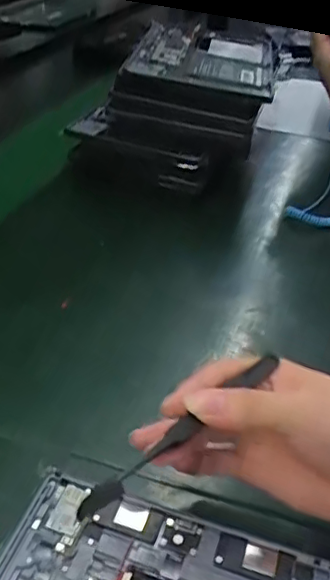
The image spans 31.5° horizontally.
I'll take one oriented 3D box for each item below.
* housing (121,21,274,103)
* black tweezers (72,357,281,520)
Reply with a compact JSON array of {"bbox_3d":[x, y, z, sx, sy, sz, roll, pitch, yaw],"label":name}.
[{"bbox_3d":[0.043,-0.274,0.680,0.161,0.016,0.218,8,37,3],"label":"housing"},{"bbox_3d":[0.013,0.067,0.293,0.136,0.019,0.012,-32,50,-32],"label":"black tweezers"}]

